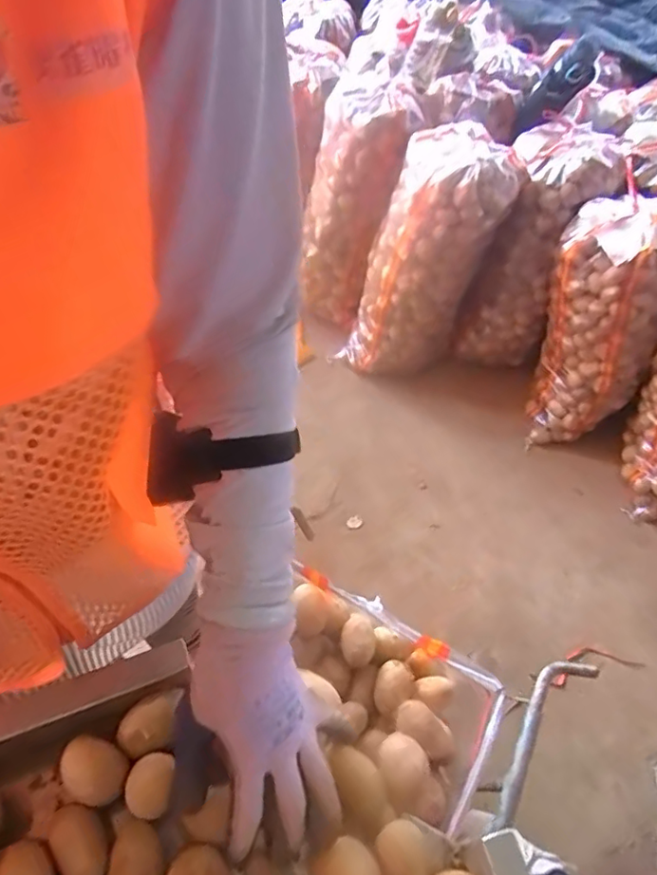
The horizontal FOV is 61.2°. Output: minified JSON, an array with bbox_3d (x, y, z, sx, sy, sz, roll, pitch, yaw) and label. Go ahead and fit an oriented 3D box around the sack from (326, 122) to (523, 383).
[{"bbox_3d":[0.240,-0.426,1.406,0.273,0.599,0.264,26,57,12],"label":"sack"}]

